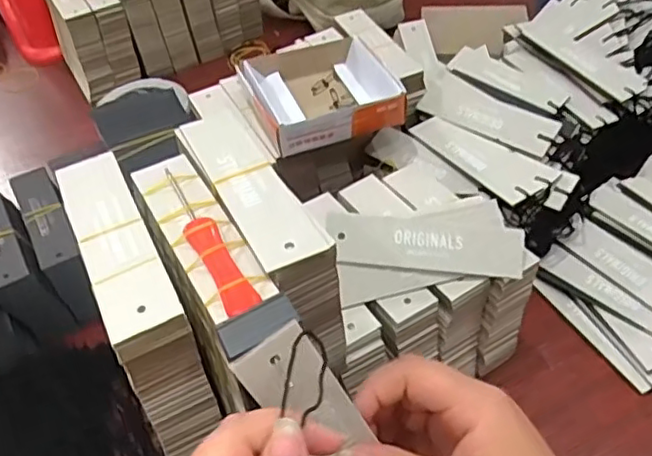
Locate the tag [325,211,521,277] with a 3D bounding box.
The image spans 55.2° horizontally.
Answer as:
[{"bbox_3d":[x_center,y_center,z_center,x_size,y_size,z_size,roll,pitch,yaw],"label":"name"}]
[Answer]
[{"bbox_3d":[0.064,0.010,0.394,0.123,0.005,0.033,6,85,-4],"label":"tag"}]

